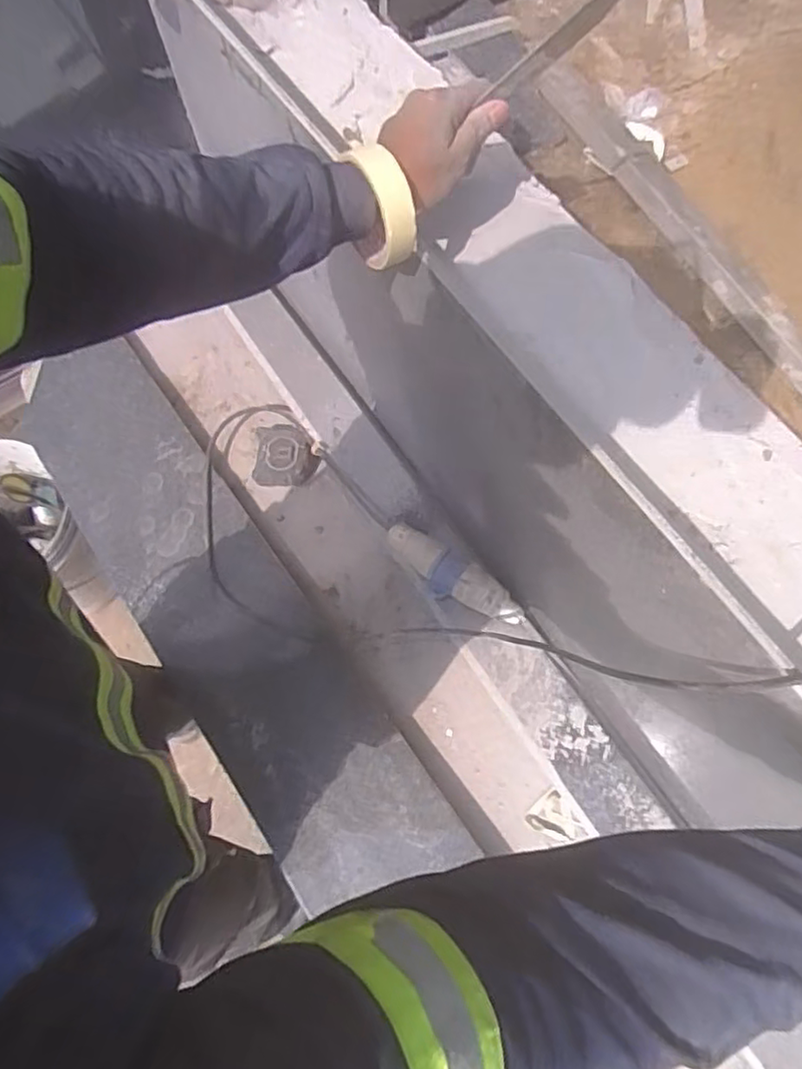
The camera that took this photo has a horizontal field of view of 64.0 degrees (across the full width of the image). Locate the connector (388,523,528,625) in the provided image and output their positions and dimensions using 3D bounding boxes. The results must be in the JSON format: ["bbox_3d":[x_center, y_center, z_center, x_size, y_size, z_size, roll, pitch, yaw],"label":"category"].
[{"bbox_3d":[0.064,0.053,0.818,0.205,0.056,0.052,36,75,13],"label":"connector"}]

